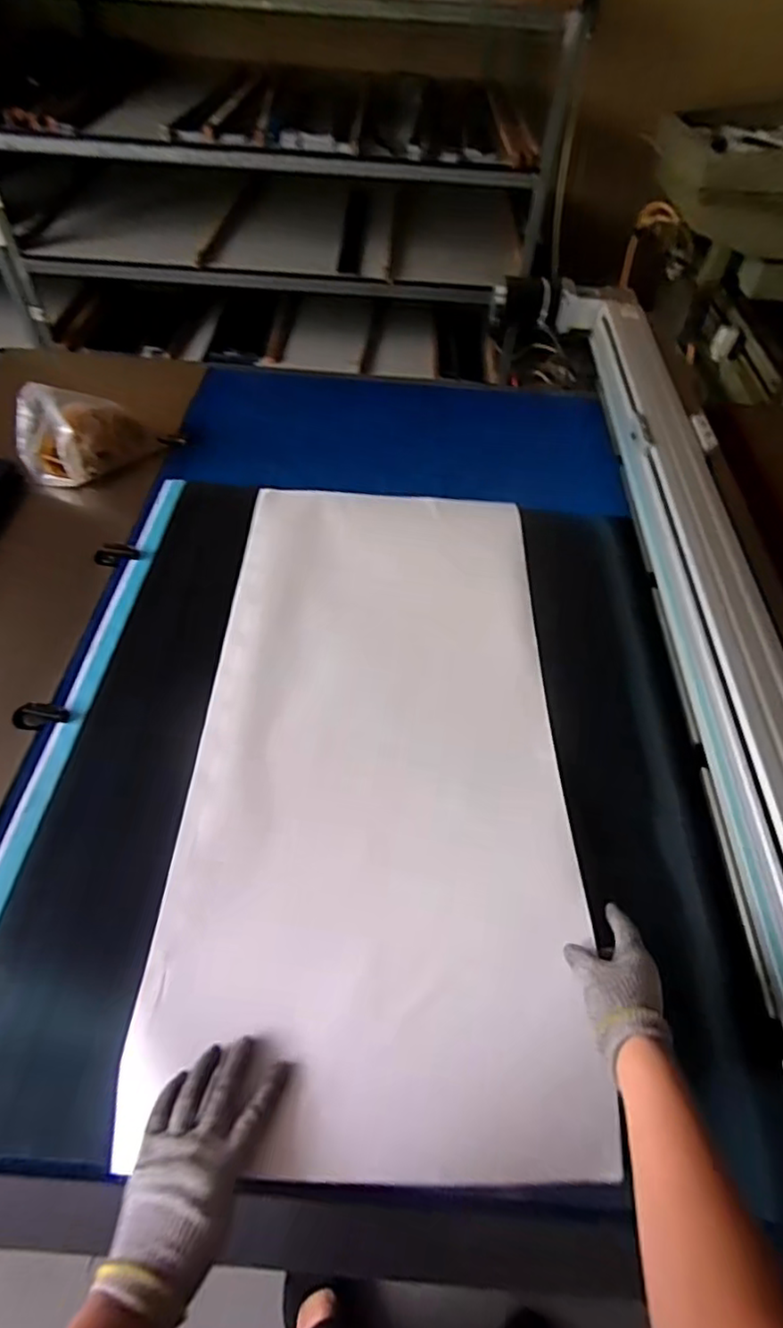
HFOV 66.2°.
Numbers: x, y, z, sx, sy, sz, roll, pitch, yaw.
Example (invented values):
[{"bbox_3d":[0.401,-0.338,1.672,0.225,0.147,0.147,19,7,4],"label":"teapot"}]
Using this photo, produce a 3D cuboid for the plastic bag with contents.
[{"bbox_3d":[-0.518,-0.388,1.002,0.198,0.113,0.109,-31,62,-23],"label":"plastic bag with contents"}]

